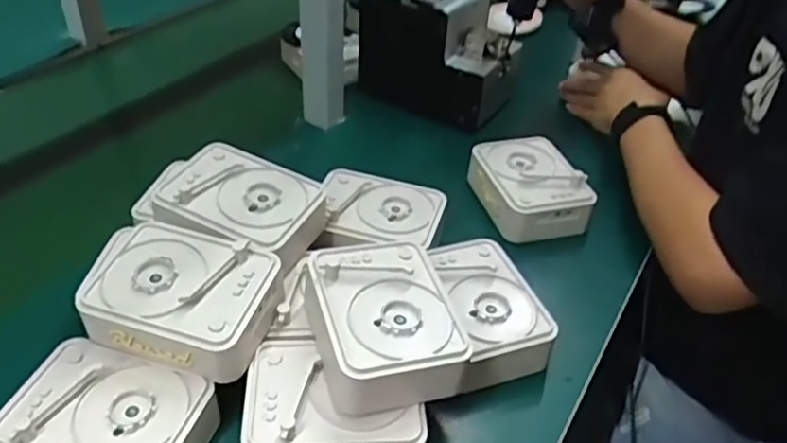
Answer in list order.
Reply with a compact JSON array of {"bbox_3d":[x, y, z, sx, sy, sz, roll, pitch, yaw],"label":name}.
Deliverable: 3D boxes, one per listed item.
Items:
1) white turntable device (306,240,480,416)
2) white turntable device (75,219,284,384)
[{"bbox_3d":[-0.007,0.074,0.483,0.096,0.053,0.127,-10,40,-16],"label":"white turntable device"},{"bbox_3d":[-0.158,0.056,0.489,0.129,0.055,0.096,12,39,10],"label":"white turntable device"}]

